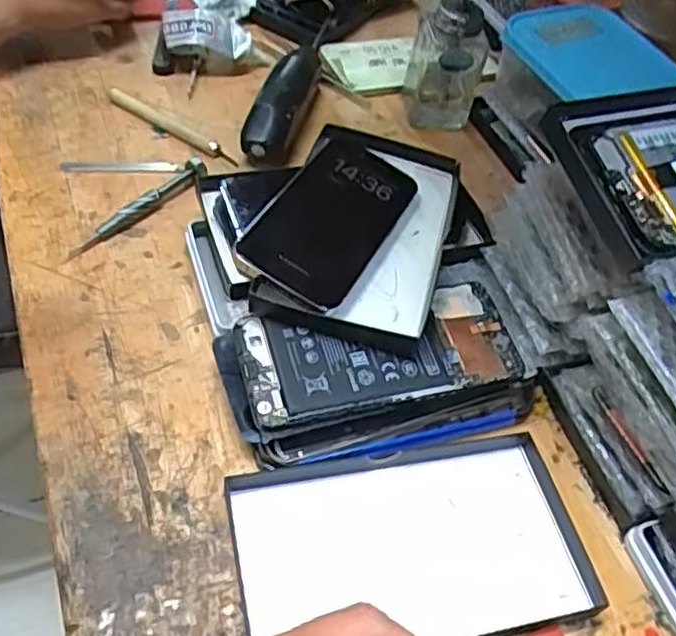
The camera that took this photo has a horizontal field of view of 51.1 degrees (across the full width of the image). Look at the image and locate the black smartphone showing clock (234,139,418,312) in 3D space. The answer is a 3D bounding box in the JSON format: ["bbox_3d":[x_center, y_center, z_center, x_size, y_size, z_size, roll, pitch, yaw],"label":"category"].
[{"bbox_3d":[-0.003,-0.066,0.452,0.071,0.008,0.143,35,53,-1],"label":"black smartphone showing clock"}]

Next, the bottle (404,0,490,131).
[{"bbox_3d":[0.094,-0.227,0.588,0.065,0.153,0.047,19,51,5],"label":"bottle"}]

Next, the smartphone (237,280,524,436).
[{"bbox_3d":[0.028,0.019,0.417,0.168,0.012,0.071,-11,62,-16],"label":"smartphone"}]

